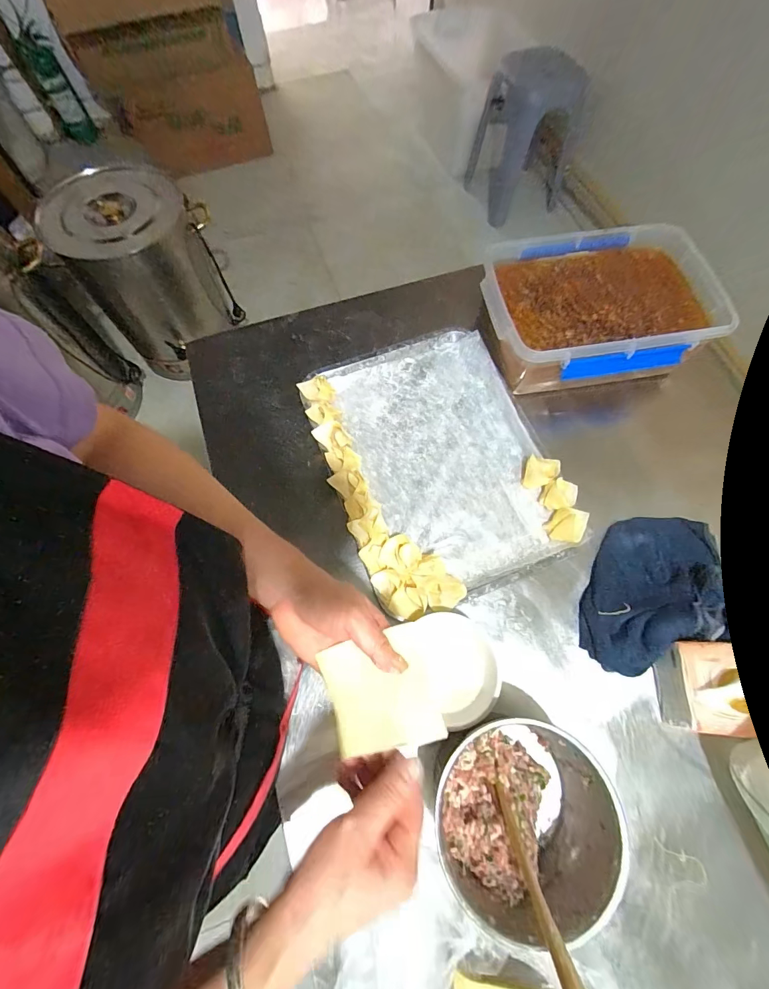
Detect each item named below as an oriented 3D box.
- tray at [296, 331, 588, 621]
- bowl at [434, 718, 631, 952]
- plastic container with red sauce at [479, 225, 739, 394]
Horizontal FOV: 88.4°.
[{"bbox_3d":[0.065,-0.051,0.543,0.276,0.034,0.372,-22,70,-7],"label":"tray"},{"bbox_3d":[0.125,0.291,0.372,0.139,0.098,0.148,22,71,9],"label":"bowl"},{"bbox_3d":[0.295,-0.255,0.571,0.296,0.129,0.204,-7,69,-1],"label":"plastic container with red sauce"}]

